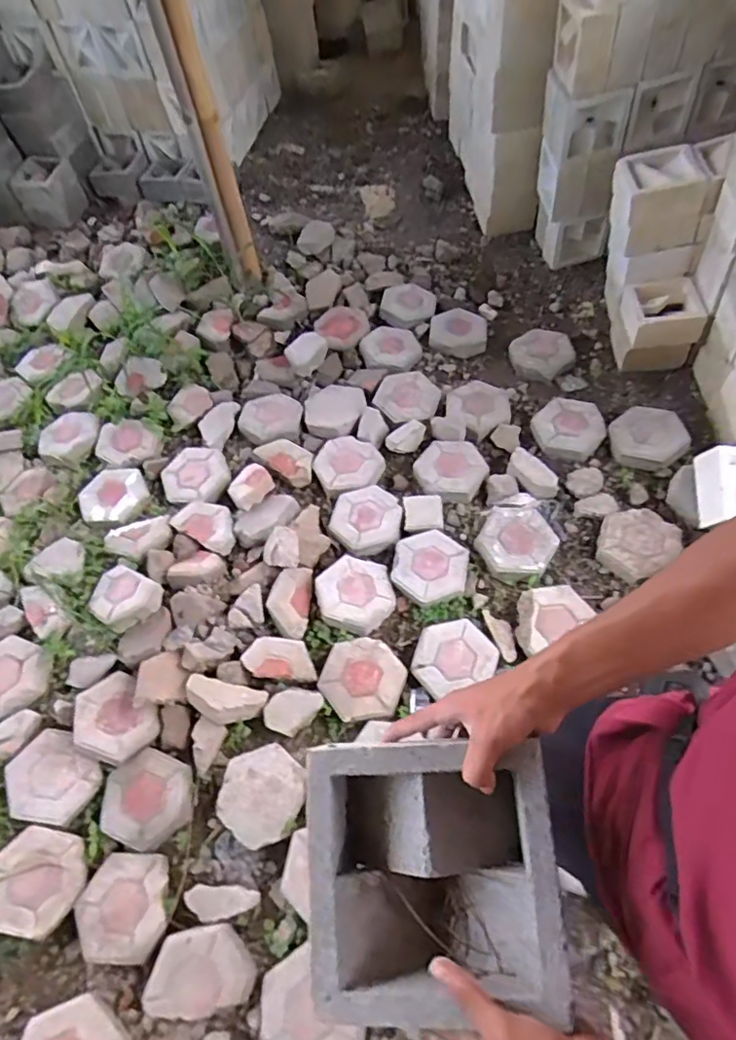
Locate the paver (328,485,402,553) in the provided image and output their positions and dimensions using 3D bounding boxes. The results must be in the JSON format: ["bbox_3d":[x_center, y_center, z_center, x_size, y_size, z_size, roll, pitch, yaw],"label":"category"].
[{"bbox_3d":[-0.004,-0.004,1.713,0.192,0.056,0.217,-40,66,-17],"label":"paver"}]

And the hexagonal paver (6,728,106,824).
[{"bbox_3d":[-0.757,0.617,1.382,0.208,0.042,0.181,36,69,21],"label":"hexagonal paver"}]

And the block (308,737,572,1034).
[{"bbox_3d":[0.048,0.291,0.475,0.194,0.077,0.191,0,61,3],"label":"block"}]

